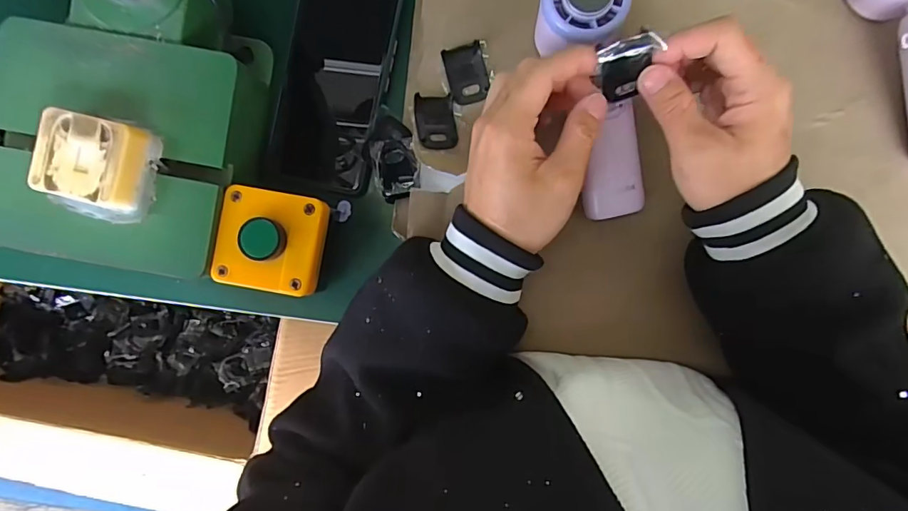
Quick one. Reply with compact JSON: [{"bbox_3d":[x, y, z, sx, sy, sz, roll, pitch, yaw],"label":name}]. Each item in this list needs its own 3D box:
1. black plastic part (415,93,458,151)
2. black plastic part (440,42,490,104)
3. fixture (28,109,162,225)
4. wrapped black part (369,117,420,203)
[{"bbox_3d":[-0.013,-0.098,0.354,0.030,0.004,0.041,-2,80,-19],"label":"black plastic part"},{"bbox_3d":[0.010,-0.134,0.356,0.029,0.010,0.038,-18,91,2],"label":"black plastic part"},{"bbox_3d":[-0.228,-0.055,0.307,0.057,0.030,0.062,13,91,1],"label":"fixture"},{"bbox_3d":[-0.045,-0.074,0.367,0.034,0.015,0.062,-10,91,1],"label":"wrapped black part"}]

